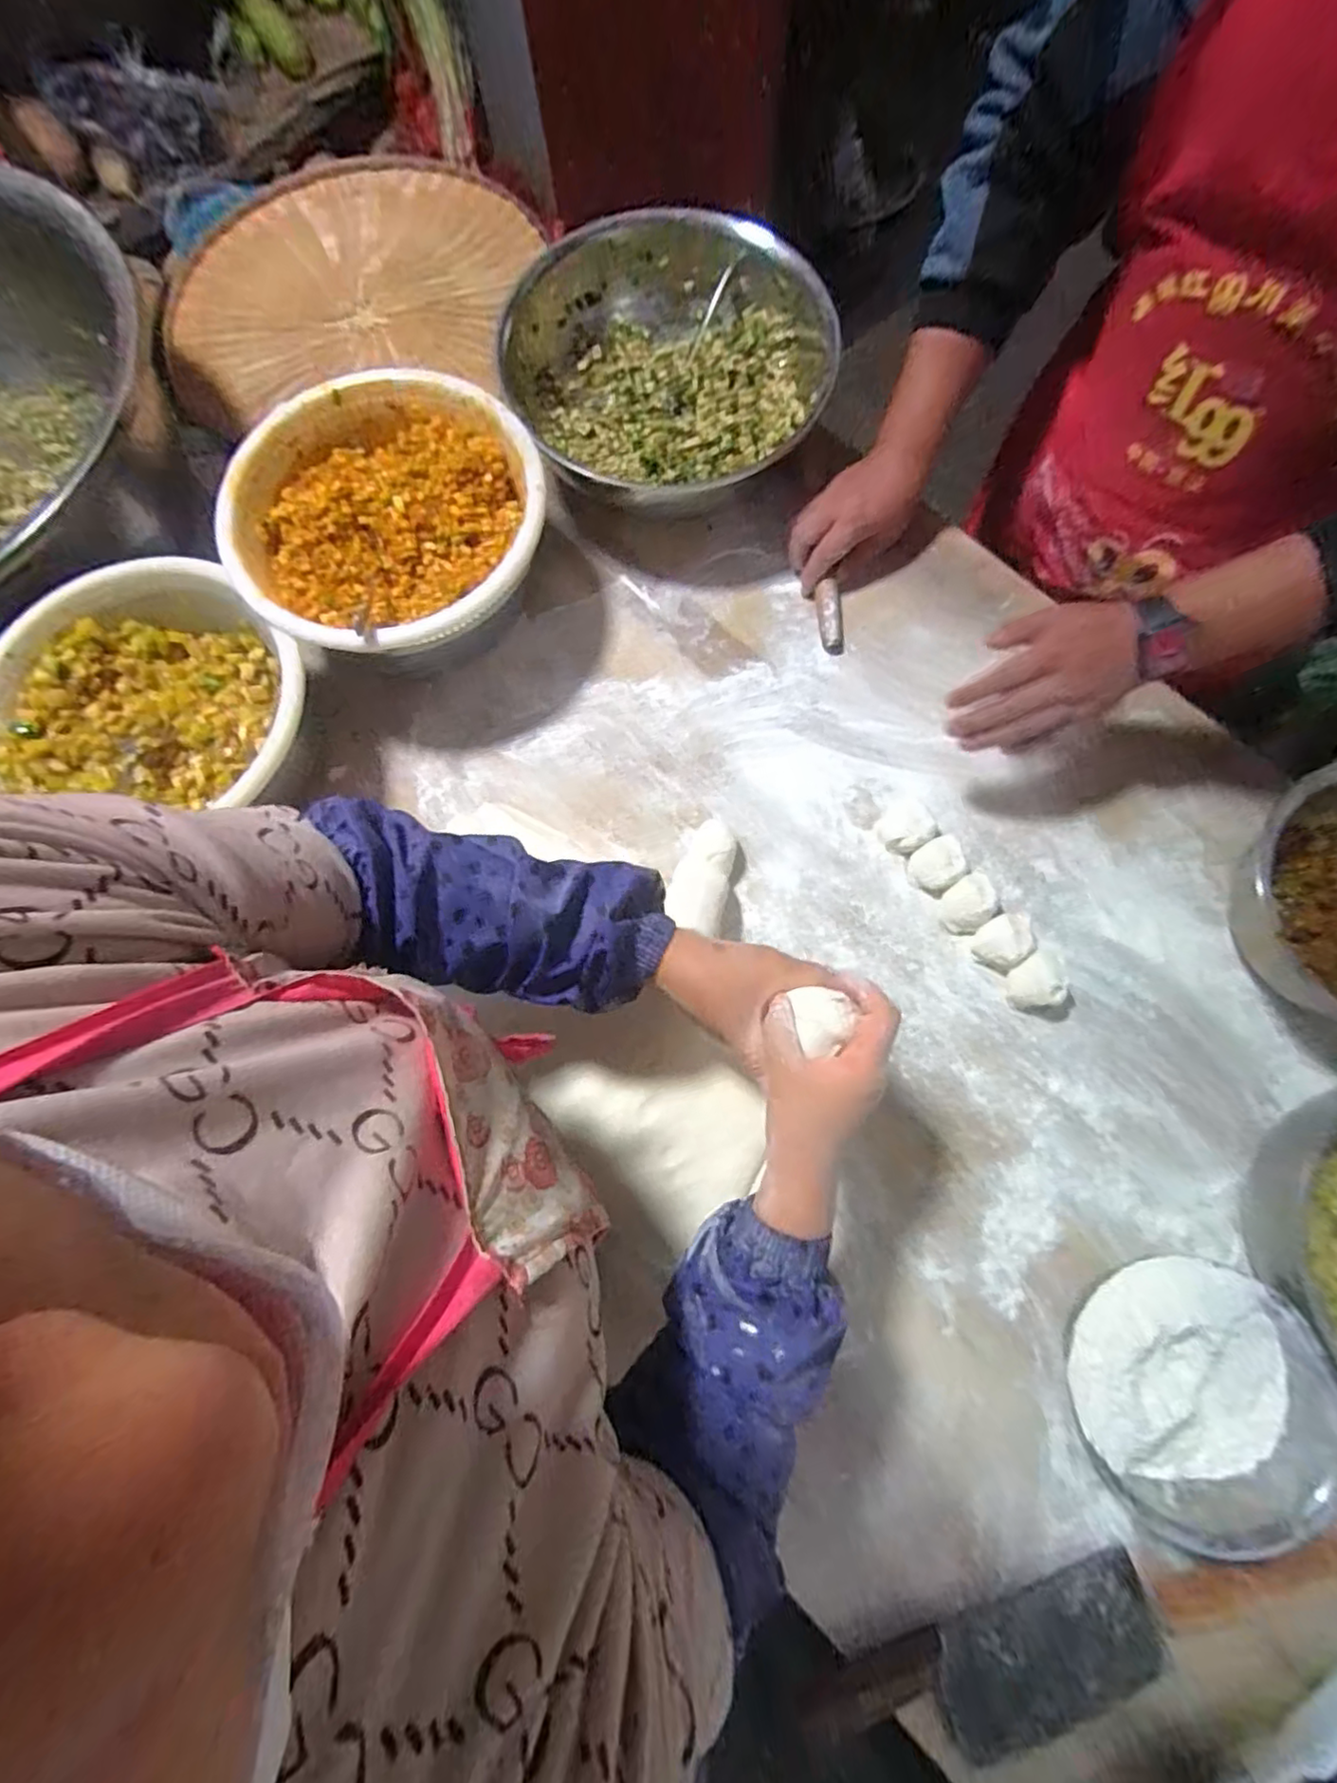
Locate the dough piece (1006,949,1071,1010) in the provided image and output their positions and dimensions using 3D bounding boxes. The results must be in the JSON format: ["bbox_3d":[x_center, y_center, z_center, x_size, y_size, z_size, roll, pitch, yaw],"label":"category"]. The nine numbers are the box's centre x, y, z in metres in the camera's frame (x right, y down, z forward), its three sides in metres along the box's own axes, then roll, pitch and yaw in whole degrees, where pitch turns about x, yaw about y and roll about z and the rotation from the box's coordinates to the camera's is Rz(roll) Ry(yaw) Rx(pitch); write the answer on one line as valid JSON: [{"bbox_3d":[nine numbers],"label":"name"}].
[{"bbox_3d":[0.337,0.082,0.583,0.042,0.044,0.046,0,75,1],"label":"dough piece"}]

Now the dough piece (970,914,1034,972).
[{"bbox_3d":[0.320,0.045,0.596,0.059,0.040,0.043,-41,78,-9],"label":"dough piece"}]

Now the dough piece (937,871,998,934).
[{"bbox_3d":[0.288,0.013,0.608,0.045,0.042,0.043,0,75,1],"label":"dough piece"}]

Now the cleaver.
[{"bbox_3d":[0.243,0.595,0.473,0.269,0.020,0.084,-19,75,-4],"label":"cleaver"}]

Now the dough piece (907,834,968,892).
[{"bbox_3d":[0.262,-0.025,0.620,0.052,0.032,0.048,-27,76,-6],"label":"dough piece"}]

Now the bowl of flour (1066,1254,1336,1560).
[{"bbox_3d":[0.389,0.370,0.481,0.177,0.090,0.176,0,75,1],"label":"bowl of flour"}]

